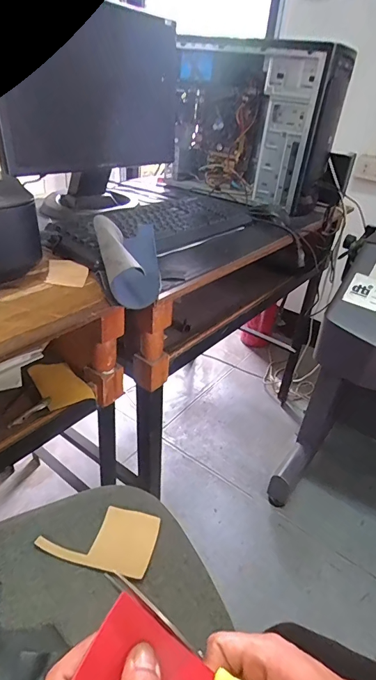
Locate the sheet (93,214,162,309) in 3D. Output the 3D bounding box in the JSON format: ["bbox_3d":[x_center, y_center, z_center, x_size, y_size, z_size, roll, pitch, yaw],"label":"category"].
[{"bbox_3d":[-0.086,-0.125,0.581,0.095,0.065,0.188,-3,34,-13],"label":"sheet"}]

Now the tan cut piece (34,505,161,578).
[{"bbox_3d":[-0.116,0.257,0.513,0.146,0.006,0.077,7,44,13],"label":"tan cut piece"}]

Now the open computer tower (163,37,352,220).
[{"bbox_3d":[0.156,-0.557,1.015,0.435,0.342,0.163,22,36,23],"label":"open computer tower"}]

